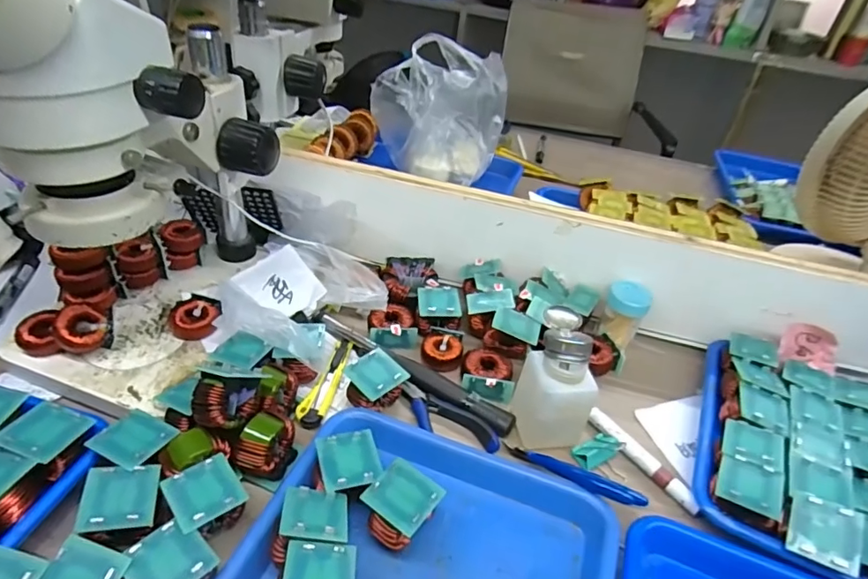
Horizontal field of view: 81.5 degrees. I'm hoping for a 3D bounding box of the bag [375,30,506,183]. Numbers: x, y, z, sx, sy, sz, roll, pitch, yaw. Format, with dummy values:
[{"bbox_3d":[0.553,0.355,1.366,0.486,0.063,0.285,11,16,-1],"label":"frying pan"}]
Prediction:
[{"bbox_3d":[0.009,-0.281,0.778,0.201,0.161,0.149,6,38,-2],"label":"bag"}]

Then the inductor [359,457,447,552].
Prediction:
[{"bbox_3d":[-0.024,0.164,0.375,0.046,0.043,0.047,28,42,24],"label":"inductor"}]

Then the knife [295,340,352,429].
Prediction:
[{"bbox_3d":[-0.100,0.086,0.489,0.024,0.010,0.111,12,38,6],"label":"knife"}]

